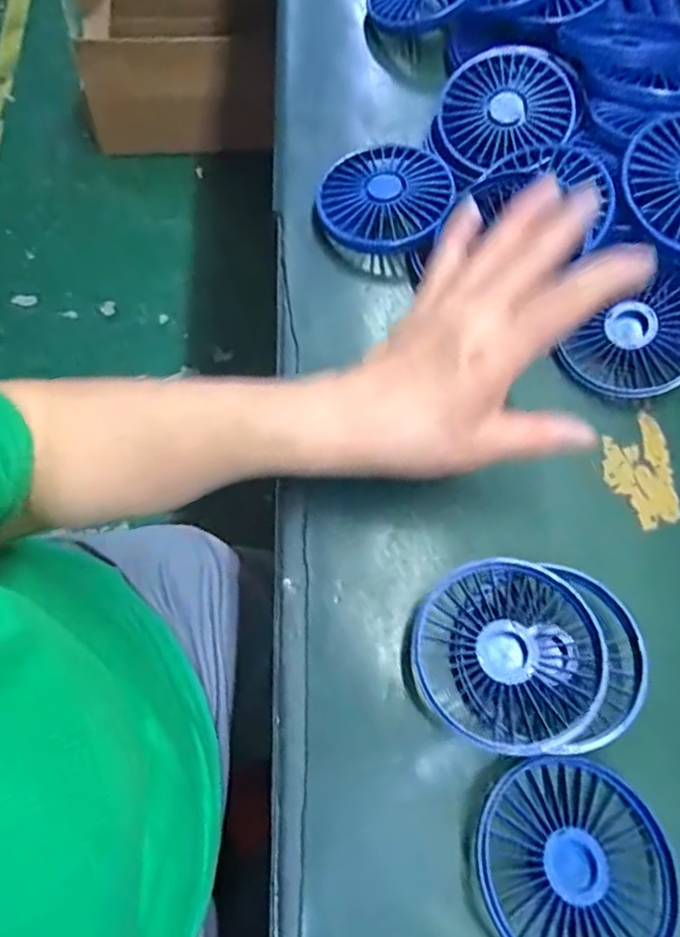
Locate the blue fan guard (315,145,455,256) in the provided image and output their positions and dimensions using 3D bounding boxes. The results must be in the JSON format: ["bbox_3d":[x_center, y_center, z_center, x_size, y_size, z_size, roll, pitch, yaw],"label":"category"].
[{"bbox_3d":[0.028,-0.172,0.398,0.082,0.010,0.079,-2,71,6],"label":"blue fan guard"}]

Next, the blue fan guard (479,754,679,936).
[{"bbox_3d":[0.105,0.177,0.279,0.080,0.023,0.084,1,70,-2],"label":"blue fan guard"}]

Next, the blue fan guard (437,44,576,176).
[{"bbox_3d":[0.106,-0.233,0.410,0.092,0.013,0.092,-2,77,8],"label":"blue fan guard"}]

